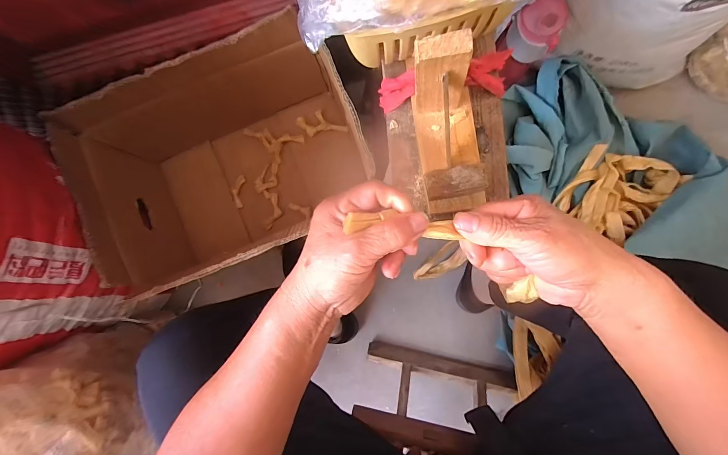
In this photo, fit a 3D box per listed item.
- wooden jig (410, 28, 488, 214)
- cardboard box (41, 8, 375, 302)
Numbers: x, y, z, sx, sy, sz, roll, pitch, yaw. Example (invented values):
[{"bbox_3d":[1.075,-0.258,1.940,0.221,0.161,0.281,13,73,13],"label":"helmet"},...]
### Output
[{"bbox_3d":[0.085,-0.083,0.300,0.065,0.110,0.129,-11,87,3],"label":"wooden jig"},{"bbox_3d":[-0.243,-0.102,0.609,0.421,0.263,0.334,-25,86,2],"label":"cardboard box"}]

